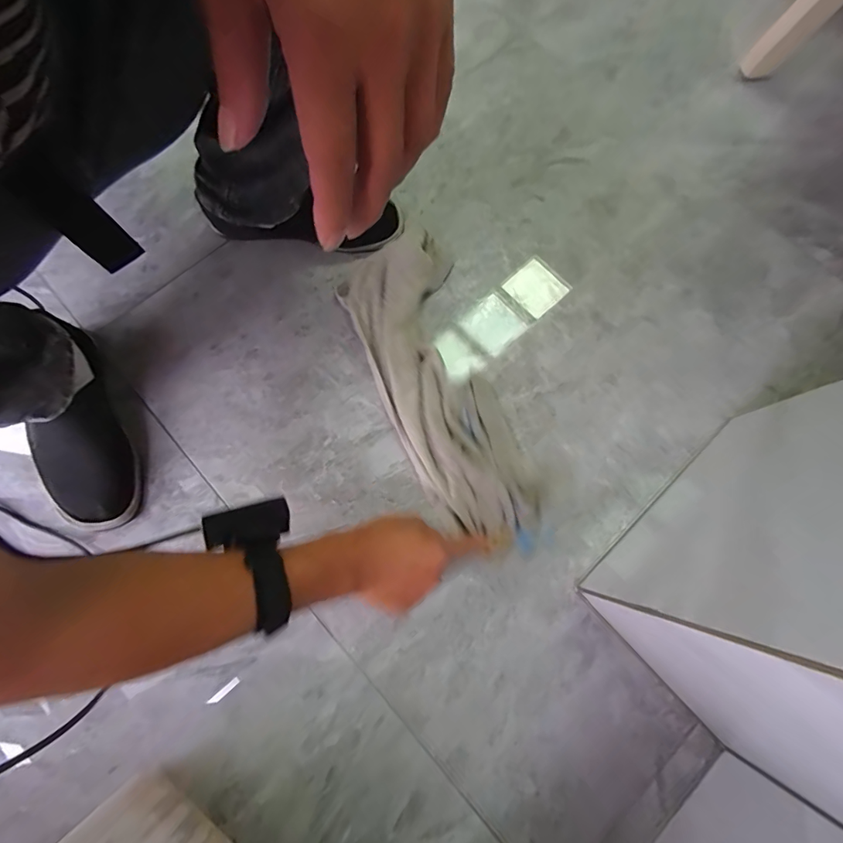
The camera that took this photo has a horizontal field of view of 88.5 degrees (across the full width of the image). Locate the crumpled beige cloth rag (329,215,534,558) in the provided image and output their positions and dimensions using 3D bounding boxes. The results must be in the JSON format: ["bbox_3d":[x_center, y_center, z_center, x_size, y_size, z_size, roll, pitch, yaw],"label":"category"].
[{"bbox_3d":[0.023,-0.043,0.522,0.137,0.046,0.381,-23,80,-7],"label":"crumpled beige cloth rag"}]

